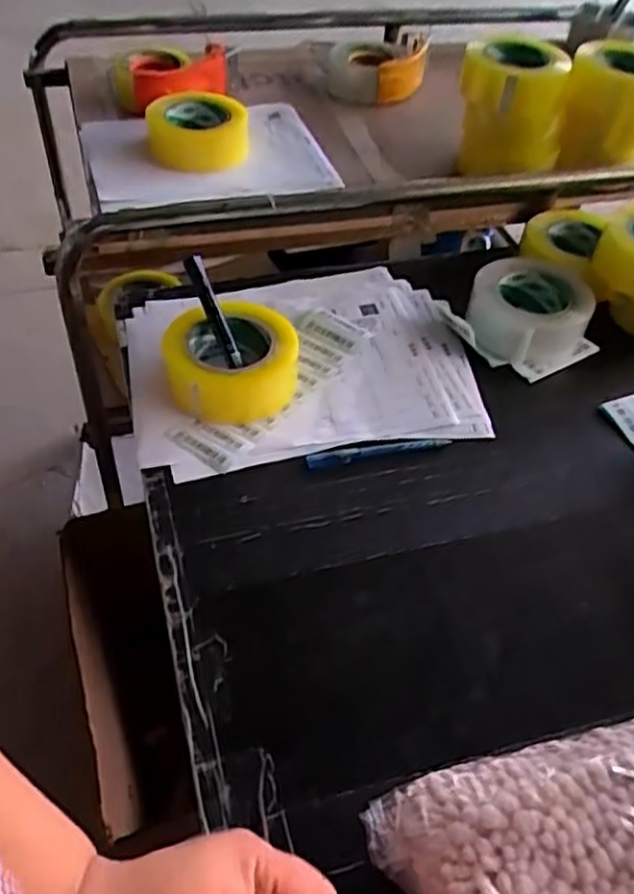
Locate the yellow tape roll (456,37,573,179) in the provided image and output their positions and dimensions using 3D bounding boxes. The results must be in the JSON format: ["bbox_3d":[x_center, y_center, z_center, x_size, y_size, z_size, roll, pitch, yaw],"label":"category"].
[{"bbox_3d":[0.249,-0.433,0.912,0.127,0.139,0.110,0,49,-2],"label":"yellow tape roll"}]

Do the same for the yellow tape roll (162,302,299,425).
[{"bbox_3d":[-0.080,-0.084,0.665,0.121,0.059,0.115,-6,50,-6],"label":"yellow tape roll"}]

